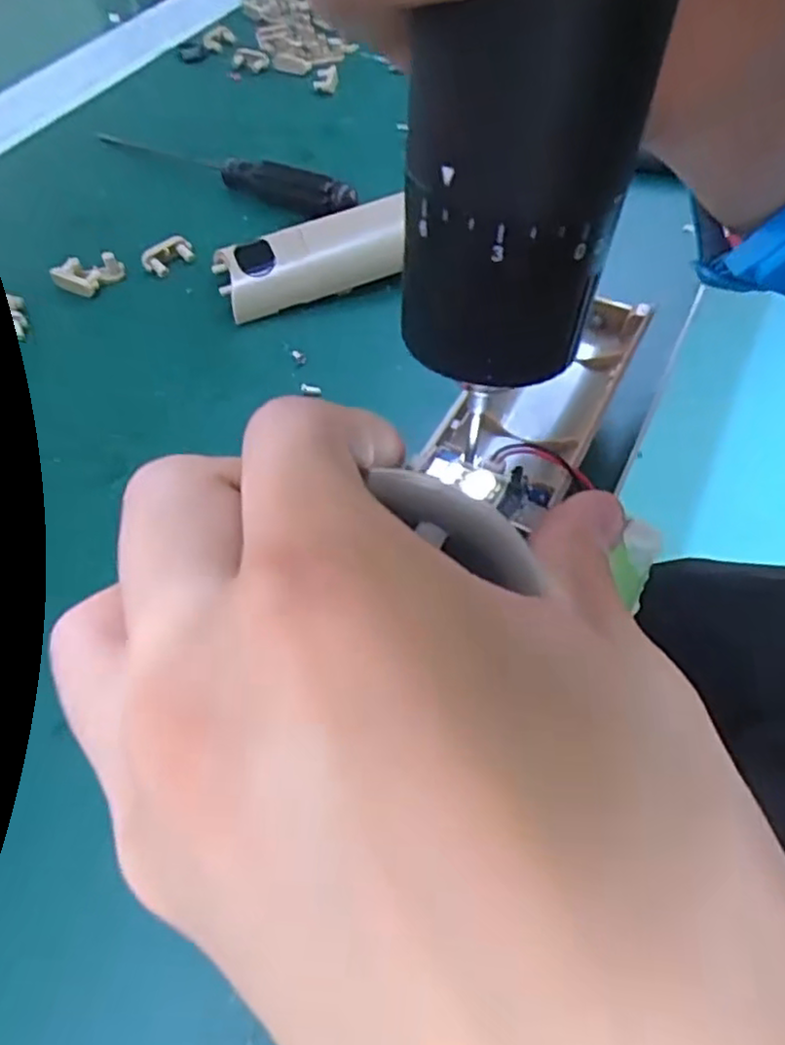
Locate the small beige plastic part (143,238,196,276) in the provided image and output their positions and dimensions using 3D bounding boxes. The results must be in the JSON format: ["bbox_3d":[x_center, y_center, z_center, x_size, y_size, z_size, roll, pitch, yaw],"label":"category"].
[{"bbox_3d":[-0.083,-0.099,0.253,0.019,0.008,0.007,-37,62,-22],"label":"small beige plastic part"}]

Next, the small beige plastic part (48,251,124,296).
[{"bbox_3d":[-0.111,-0.092,0.248,0.020,0.008,0.018,23,58,17],"label":"small beige plastic part"}]

